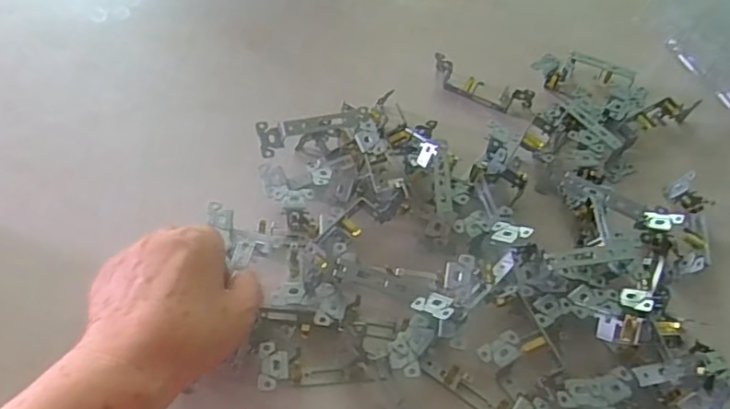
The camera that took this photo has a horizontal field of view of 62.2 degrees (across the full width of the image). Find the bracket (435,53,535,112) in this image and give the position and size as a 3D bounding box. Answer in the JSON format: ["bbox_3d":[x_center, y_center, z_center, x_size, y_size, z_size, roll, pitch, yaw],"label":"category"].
[{"bbox_3d":[0.113,-0.115,0.595,0.102,0.024,0.027,23,54,13],"label":"bracket"}]

